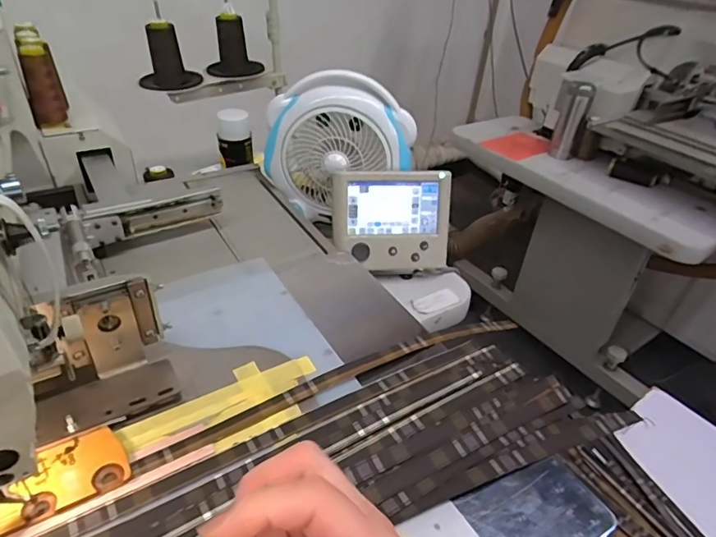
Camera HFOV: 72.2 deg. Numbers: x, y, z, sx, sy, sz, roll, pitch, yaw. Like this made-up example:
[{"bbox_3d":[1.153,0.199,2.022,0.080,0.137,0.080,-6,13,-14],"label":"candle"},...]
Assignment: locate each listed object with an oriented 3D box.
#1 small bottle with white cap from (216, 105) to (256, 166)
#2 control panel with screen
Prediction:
[{"bbox_3d":[-0.233,-0.247,0.930,0.064,0.097,0.050,-4,35,-10],"label":"small bottle with white cap"},{"bbox_3d":[0.059,-0.078,0.827,0.197,0.170,0.036,-4,12,-8],"label":"control panel with screen"}]

